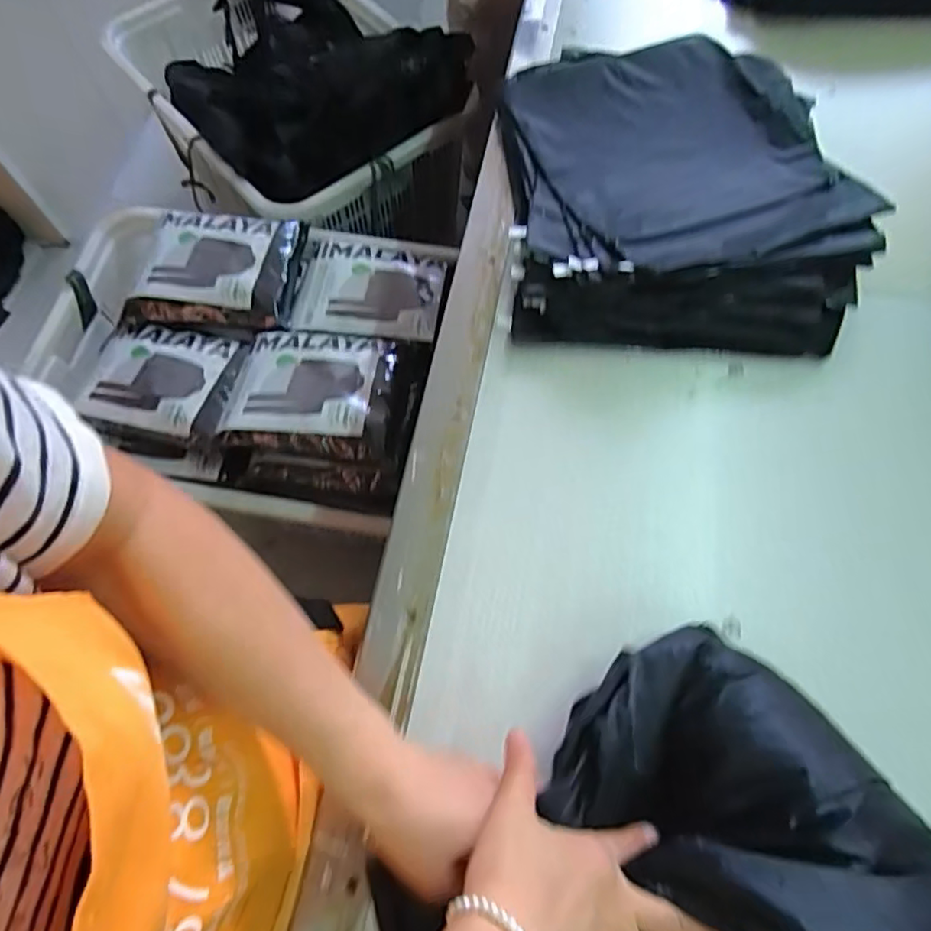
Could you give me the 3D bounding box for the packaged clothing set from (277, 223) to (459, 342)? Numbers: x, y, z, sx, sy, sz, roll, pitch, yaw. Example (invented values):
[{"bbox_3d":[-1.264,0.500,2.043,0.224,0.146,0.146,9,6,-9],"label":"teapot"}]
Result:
[{"bbox_3d":[-0.185,-0.330,1.072,0.288,0.051,0.250,8,58,5],"label":"packaged clothing set"}]

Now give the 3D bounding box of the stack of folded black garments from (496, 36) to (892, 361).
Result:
[{"bbox_3d":[0.213,-0.298,0.610,0.341,0.057,0.407,0,68,0],"label":"stack of folded black garments"}]

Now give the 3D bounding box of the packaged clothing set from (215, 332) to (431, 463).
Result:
[{"bbox_3d":[-0.234,-0.121,0.945,0.298,0.069,0.240,8,68,3],"label":"packaged clothing set"}]

